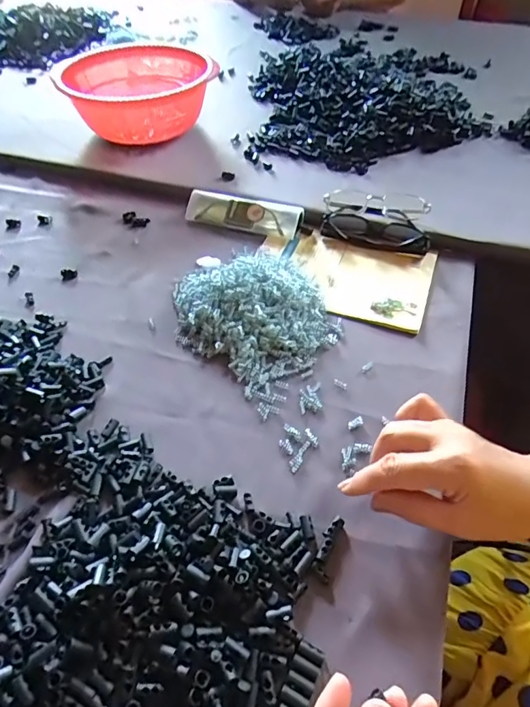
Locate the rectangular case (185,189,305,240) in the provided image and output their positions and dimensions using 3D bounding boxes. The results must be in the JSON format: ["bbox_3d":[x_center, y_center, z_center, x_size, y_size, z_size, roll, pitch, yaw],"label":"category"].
[{"bbox_3d":[-0.030,-0.184,0.616,0.155,0.018,0.046,13,86,14],"label":"rectangular case"}]

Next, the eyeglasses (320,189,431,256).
[{"bbox_3d":[0.137,-0.170,0.588,0.132,0.034,0.073,14,53,14],"label":"eyeglasses"}]

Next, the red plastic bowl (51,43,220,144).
[{"bbox_3d":[-0.194,-0.404,0.747,0.218,0.100,0.207,-1,50,2],"label":"red plastic bowl"}]

